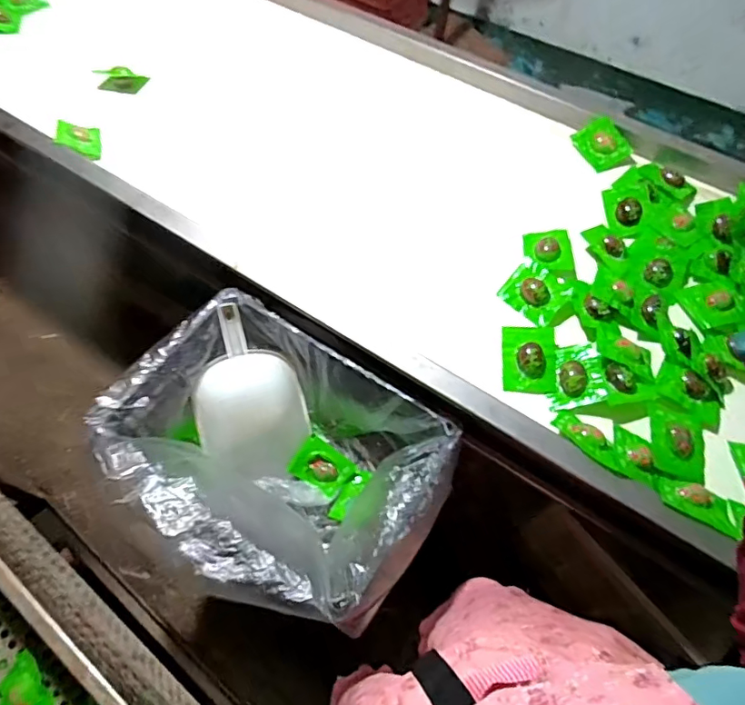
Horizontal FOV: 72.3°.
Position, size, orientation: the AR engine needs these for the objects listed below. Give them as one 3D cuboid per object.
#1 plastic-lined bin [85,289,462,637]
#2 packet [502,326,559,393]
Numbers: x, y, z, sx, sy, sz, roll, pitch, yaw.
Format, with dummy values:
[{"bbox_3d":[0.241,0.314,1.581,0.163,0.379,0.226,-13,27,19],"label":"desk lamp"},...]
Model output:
[{"bbox_3d":[-0.147,0.166,0.796,0.453,0.213,0.332,31,65,15],"label":"plastic-lined bin"},{"bbox_3d":[0.232,0.006,0.748,0.077,0.030,0.099,3,61,0],"label":"packet"}]

